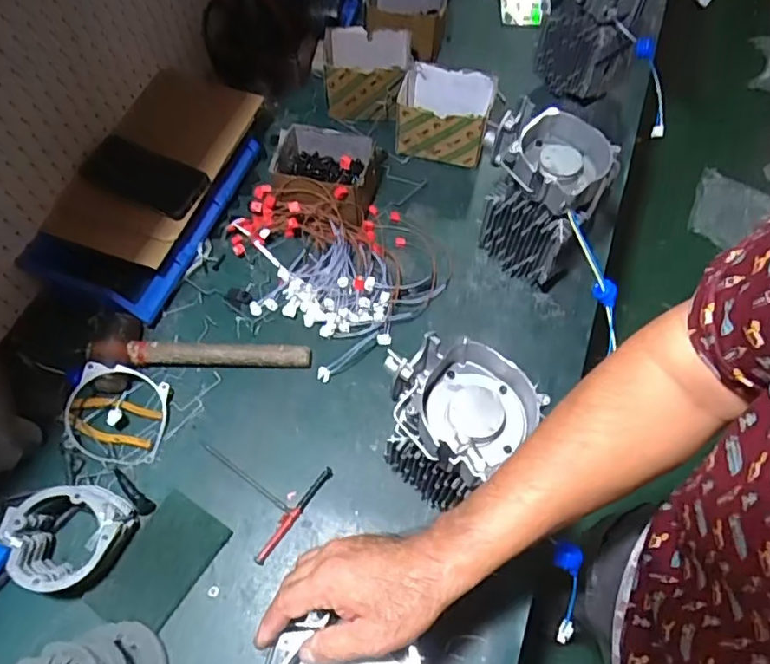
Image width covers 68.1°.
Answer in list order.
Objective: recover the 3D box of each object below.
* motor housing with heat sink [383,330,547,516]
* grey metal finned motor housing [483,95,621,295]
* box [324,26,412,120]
[{"bbox_3d":[0.069,0.105,0.606,0.128,0.219,0.124,0,62,0],"label":"motor housing with heat sink"},{"bbox_3d":[0.205,-0.172,0.773,0.148,0.221,0.116,38,68,19],"label":"grey metal finned motor housing"},{"bbox_3d":[-0.034,-0.438,0.952,0.144,0.106,0.126,7,62,4],"label":"box"}]

